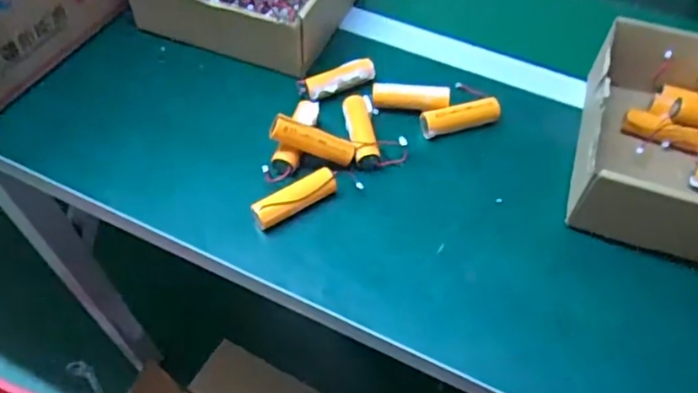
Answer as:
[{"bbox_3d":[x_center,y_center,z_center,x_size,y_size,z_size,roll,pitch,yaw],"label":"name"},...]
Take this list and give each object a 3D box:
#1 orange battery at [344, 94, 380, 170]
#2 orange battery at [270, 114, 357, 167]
[{"bbox_3d":[0.010,-0.058,0.504,0.021,0.018,0.070,-9,55,-7],"label":"orange battery"},{"bbox_3d":[-0.029,-0.046,0.475,0.073,0.018,0.020,20,52,-17],"label":"orange battery"}]

